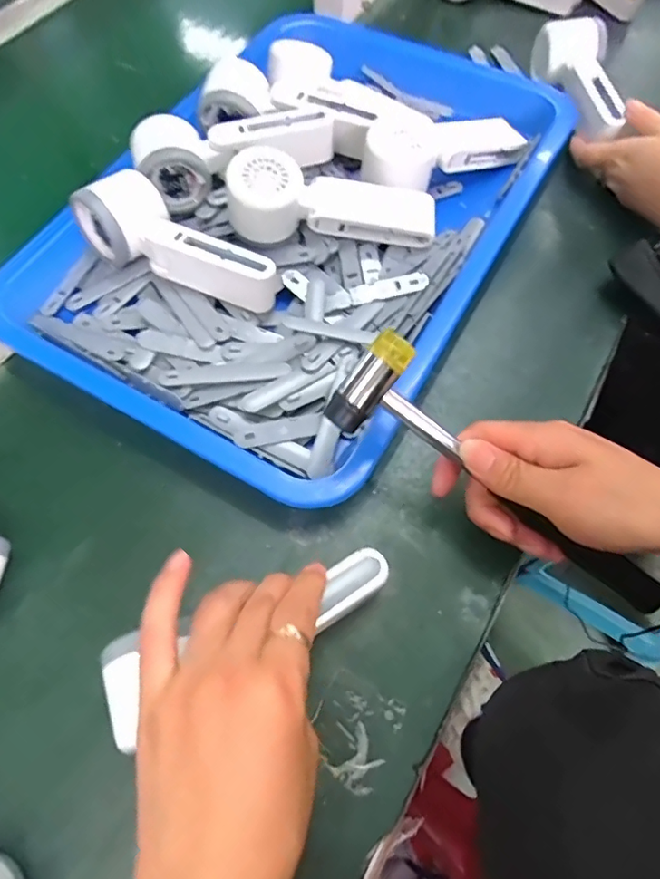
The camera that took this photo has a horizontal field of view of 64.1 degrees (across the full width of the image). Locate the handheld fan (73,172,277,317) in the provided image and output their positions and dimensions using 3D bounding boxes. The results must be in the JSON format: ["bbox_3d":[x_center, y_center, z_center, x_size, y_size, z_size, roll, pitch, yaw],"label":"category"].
[{"bbox_3d":[-0.119,-0.150,0.400,0.164,0.053,0.054,30,69,13],"label":"handheld fan"}]

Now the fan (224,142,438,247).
[{"bbox_3d":[0.001,-0.185,0.414,0.166,0.055,0.049,2,65,2],"label":"fan"}]

